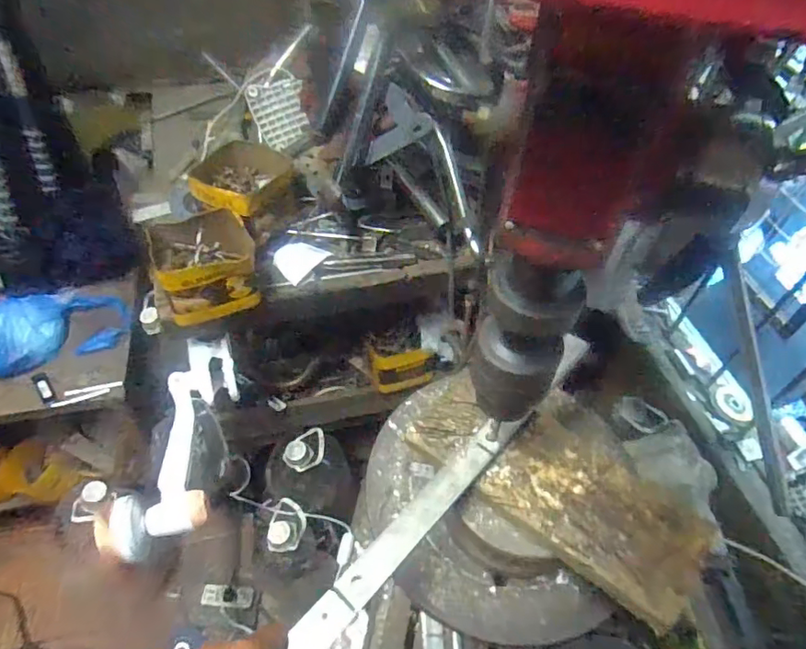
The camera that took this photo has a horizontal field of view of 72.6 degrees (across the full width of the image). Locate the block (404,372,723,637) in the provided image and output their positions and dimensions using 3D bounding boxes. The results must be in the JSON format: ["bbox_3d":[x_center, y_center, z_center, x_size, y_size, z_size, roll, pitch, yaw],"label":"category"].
[{"bbox_3d":[0.126,0.115,0.436,0.228,0.018,0.122,36,57,22],"label":"block"}]

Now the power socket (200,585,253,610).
[{"bbox_3d":[-0.379,0.590,1.188,0.106,0.028,0.046,14,49,-17],"label":"power socket"}]

